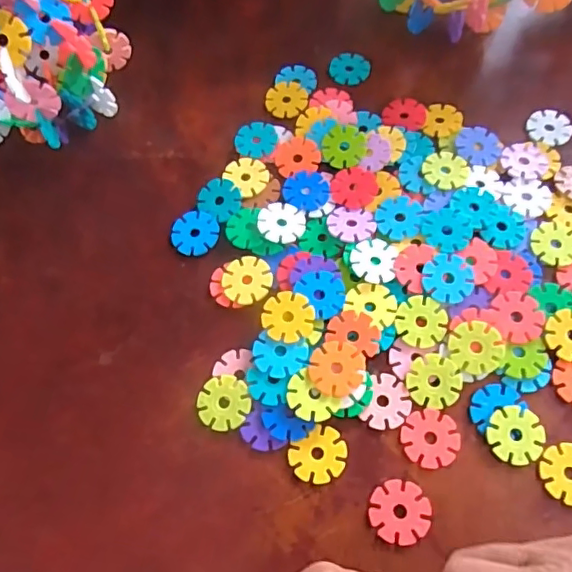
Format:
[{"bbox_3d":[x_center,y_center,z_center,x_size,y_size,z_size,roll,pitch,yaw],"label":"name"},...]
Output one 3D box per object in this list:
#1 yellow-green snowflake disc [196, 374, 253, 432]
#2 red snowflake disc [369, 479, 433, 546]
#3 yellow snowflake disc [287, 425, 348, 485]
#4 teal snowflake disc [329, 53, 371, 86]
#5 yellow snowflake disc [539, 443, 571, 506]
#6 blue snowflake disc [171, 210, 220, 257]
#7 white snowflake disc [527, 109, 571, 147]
[{"bbox_3d":[-0.036,0.068,0.324,0.030,0.004,0.030,-1,63,3],"label":"yellow-green snowflake disc"},{"bbox_3d":[0.061,0.120,0.296,0.031,0.004,0.031,-1,63,3],"label":"red snowflake disc"},{"bbox_3d":[0.019,0.094,0.311,0.031,0.004,0.027,-32,66,-12],"label":"yellow snowflake disc"},{"bbox_3d":[0.051,-0.173,0.441,0.030,0.004,0.032,9,64,8],"label":"teal snowflake disc"},{"bbox_3d":[0.154,0.101,0.300,0.030,0.004,0.030,-1,63,3],"label":"yellow snowflake disc"},{"bbox_3d":[-0.061,-0.037,0.375,0.031,0.004,0.032,-1,63,3],"label":"blue snowflake disc"},{"bbox_3d":[0.192,-0.117,0.405,0.031,0.004,0.033,-1,63,3],"label":"white snowflake disc"}]

